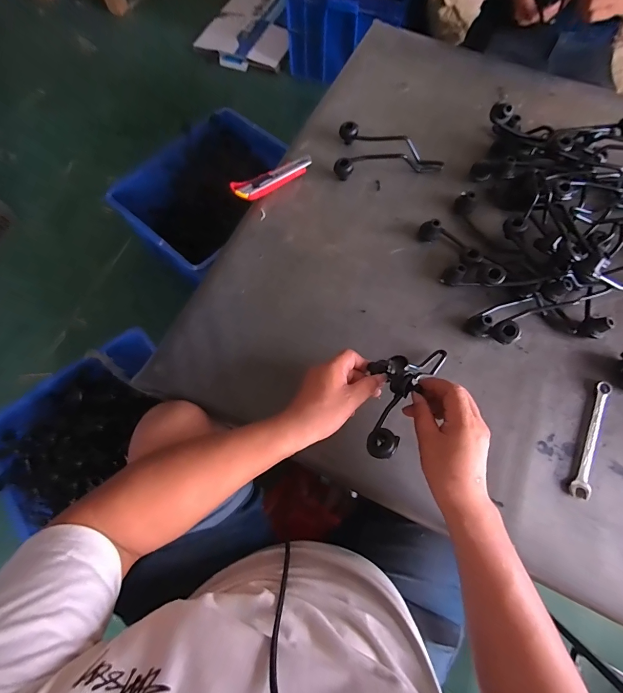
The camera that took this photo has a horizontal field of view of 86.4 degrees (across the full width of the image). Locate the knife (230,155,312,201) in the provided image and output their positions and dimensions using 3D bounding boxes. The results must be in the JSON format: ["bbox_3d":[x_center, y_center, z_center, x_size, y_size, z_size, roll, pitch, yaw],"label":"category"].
[{"bbox_3d":[-0.066,-0.297,0.590,0.150,0.020,0.036,-28,74,-8],"label":"knife"}]

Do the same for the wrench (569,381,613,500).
[{"bbox_3d":[0.380,0.122,0.449,0.022,0.008,0.164,25,74,8],"label":"wrench"}]

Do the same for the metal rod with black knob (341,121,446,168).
[{"bbox_3d":[0.148,-0.369,0.610,0.196,0.033,0.037,22,74,8],"label":"metal rod with black knob"}]

